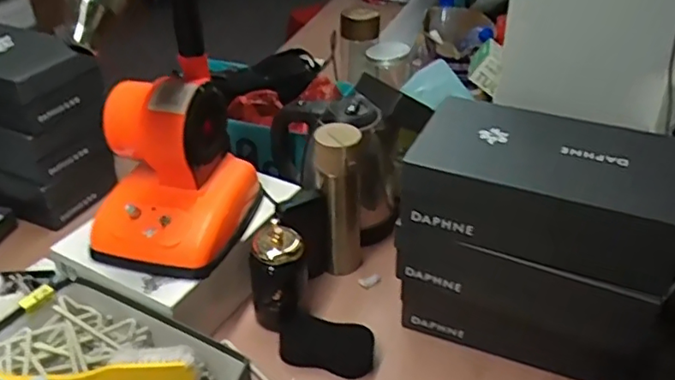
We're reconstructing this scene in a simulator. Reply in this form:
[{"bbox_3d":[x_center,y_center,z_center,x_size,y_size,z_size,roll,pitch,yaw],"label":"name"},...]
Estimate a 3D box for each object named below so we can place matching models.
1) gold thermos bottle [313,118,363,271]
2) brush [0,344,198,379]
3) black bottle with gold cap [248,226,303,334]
[{"bbox_3d":[0.003,0.017,0.882,0.067,0.240,0.064,1,36,1],"label":"gold thermos bottle"},{"bbox_3d":[-0.271,0.209,0.689,0.213,0.040,0.046,-4,36,-5],"label":"brush"},{"bbox_3d":[-0.080,0.121,0.804,0.075,0.143,0.064,-5,36,-7],"label":"black bottle with gold cap"}]

